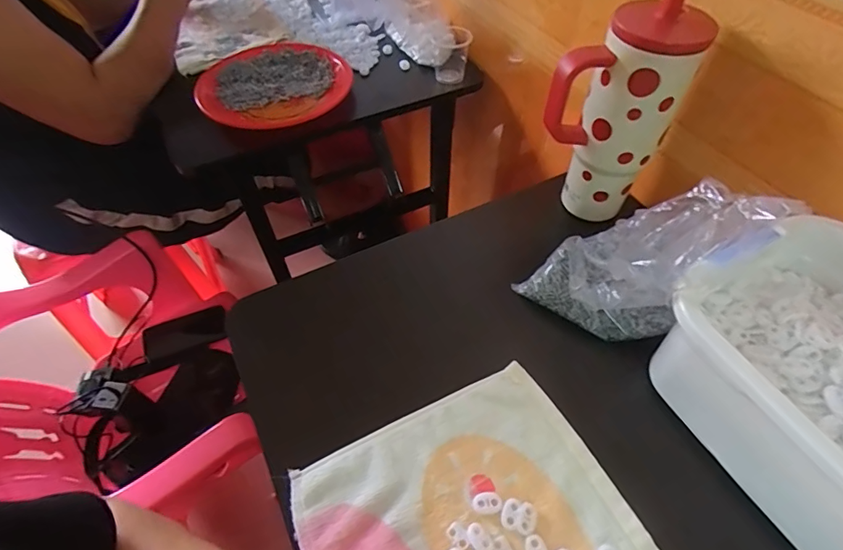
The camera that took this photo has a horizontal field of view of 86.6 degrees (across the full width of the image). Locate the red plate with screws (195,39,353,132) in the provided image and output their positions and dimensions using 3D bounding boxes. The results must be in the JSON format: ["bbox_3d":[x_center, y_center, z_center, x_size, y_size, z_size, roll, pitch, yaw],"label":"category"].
[{"bbox_3d":[-0.241,-0.308,0.709,0.219,0.030,0.243,-31,59,-20],"label":"red plate with screws"}]

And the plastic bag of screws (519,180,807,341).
[{"bbox_3d":[0.188,-0.016,0.403,0.146,0.141,0.106,38,62,25],"label":"plastic bag of screws"}]

